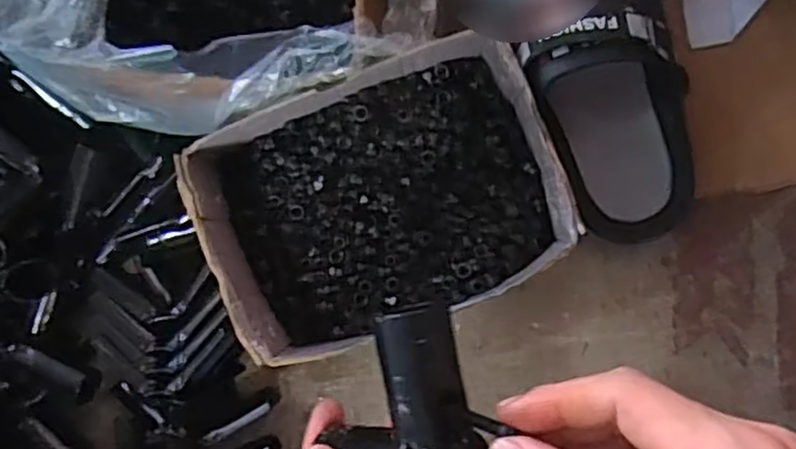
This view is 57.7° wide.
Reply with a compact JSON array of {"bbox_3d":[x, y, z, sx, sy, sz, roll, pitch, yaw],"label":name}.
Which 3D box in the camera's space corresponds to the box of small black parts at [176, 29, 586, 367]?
[{"bbox_3d":[-0.008,-0.017,0.464,0.205,0.098,0.154,-23,87,2],"label":"box of small black parts"}]

